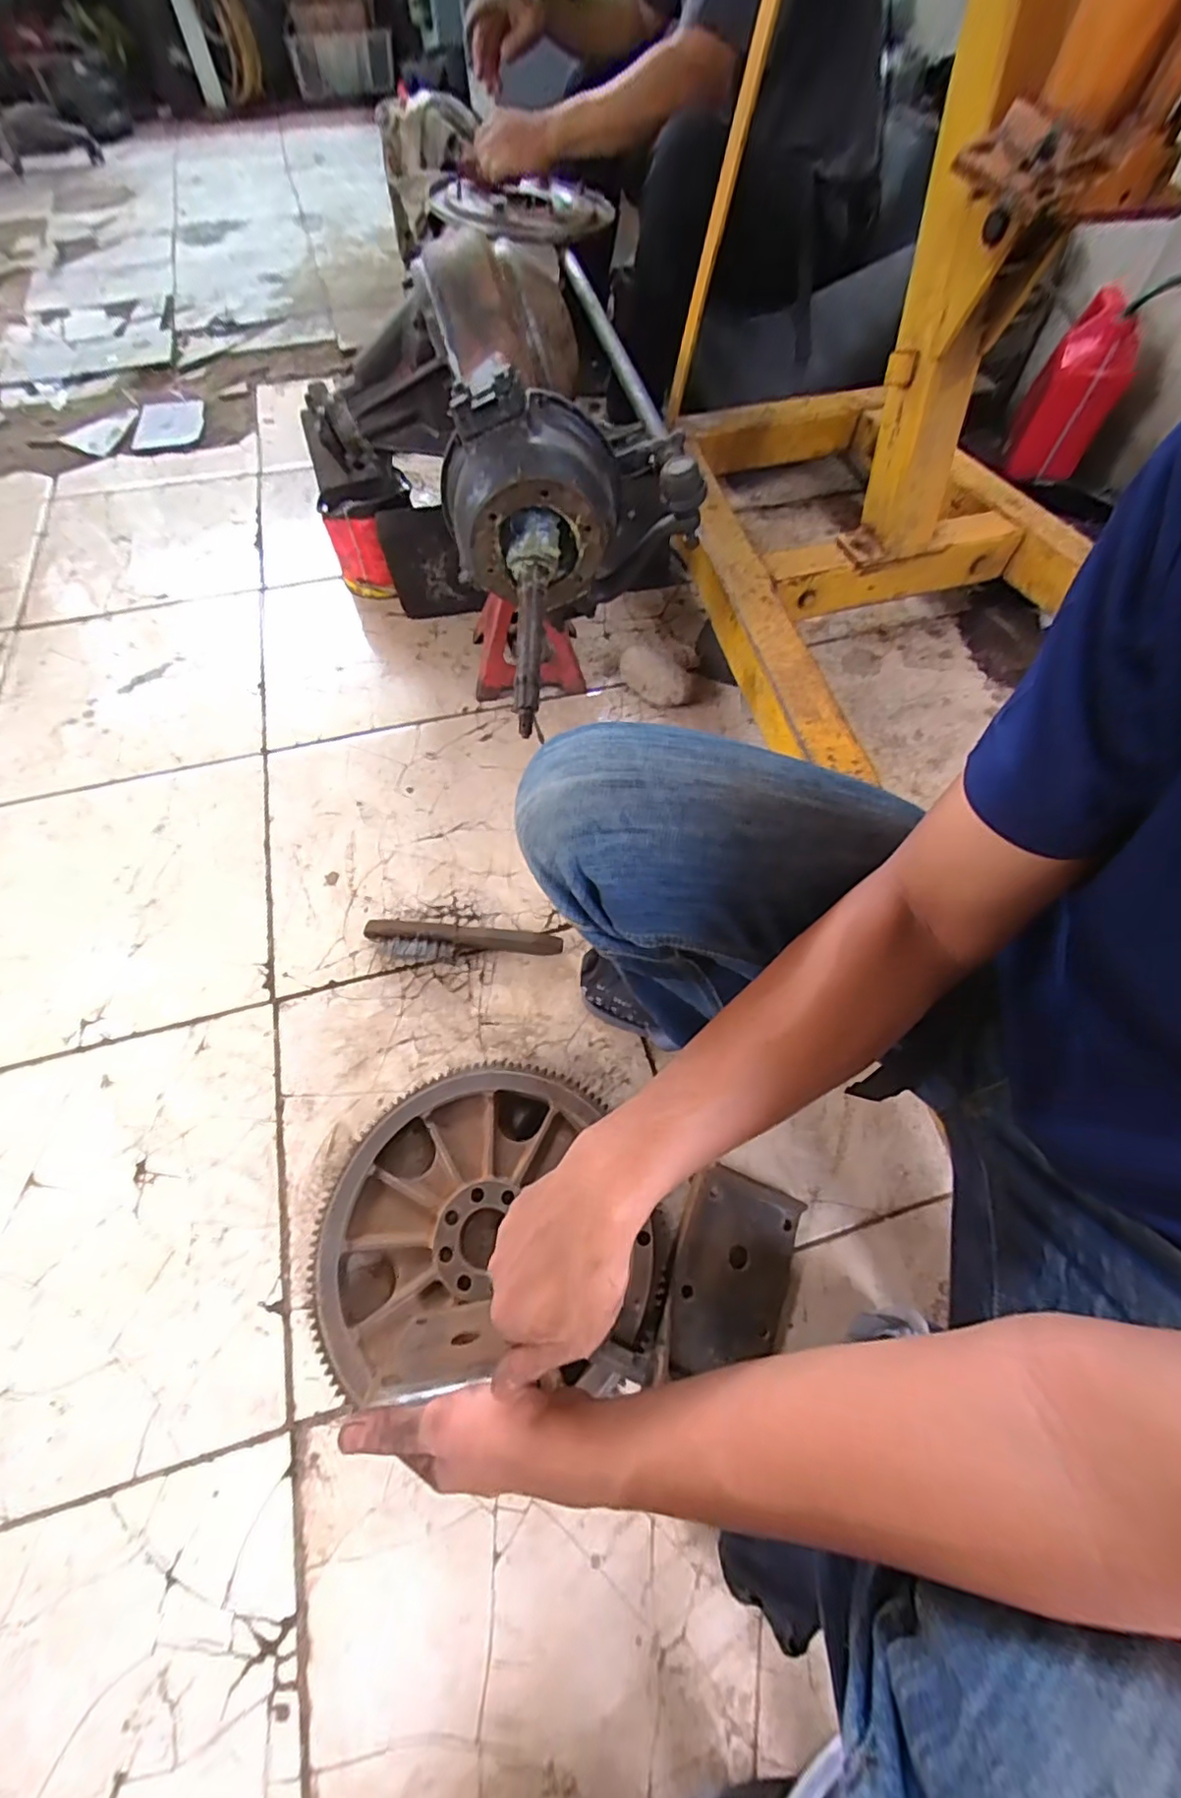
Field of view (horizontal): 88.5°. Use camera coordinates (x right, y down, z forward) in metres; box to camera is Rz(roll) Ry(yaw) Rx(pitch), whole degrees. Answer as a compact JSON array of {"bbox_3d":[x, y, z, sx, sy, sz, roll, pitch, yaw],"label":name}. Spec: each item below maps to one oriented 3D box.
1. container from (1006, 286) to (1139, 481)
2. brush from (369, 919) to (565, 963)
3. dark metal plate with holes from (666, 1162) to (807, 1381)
[{"bbox_3d":[0.856,-0.895,1.068,0.138,0.217,0.155,29,65,15],"label":"container"},{"bbox_3d":[-0.154,0.055,0.740,0.233,0.037,0.041,3,62,-1],"label":"brush"},{"bbox_3d":[0.135,0.355,0.577,0.122,0.013,0.166,25,66,-10],"label":"dark metal plate with holes"}]

